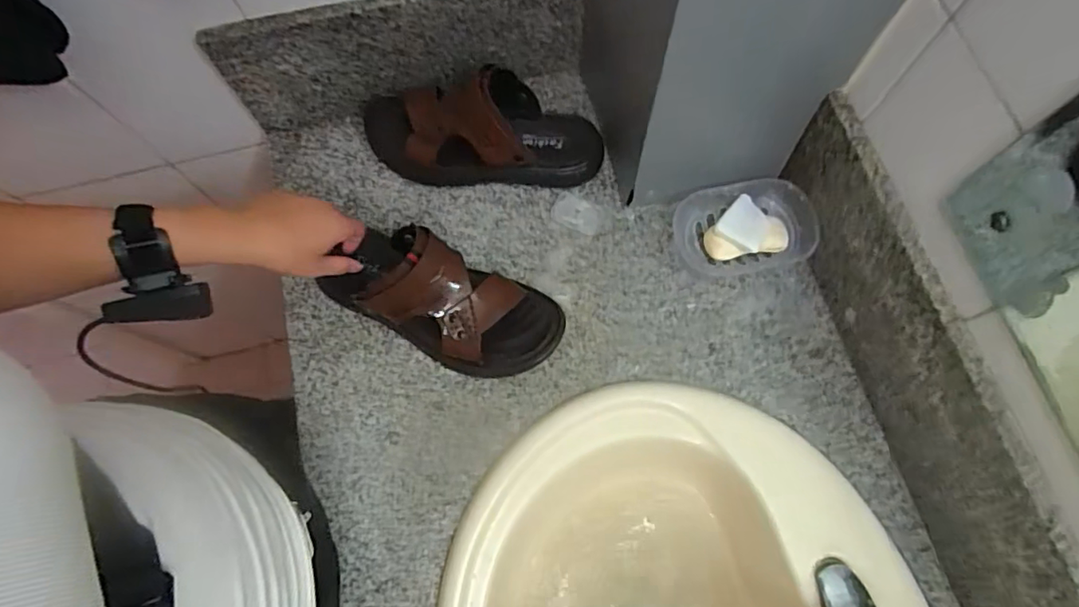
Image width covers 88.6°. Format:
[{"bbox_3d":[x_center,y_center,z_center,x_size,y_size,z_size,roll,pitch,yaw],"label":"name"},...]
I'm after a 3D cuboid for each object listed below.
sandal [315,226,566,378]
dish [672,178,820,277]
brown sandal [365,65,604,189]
[{"bbox_3d":[-0.110,-0.006,0.572,0.265,0.107,0.106,22,73,5],"label":"sandal"},{"bbox_3d":[0.231,-0.079,0.626,0.151,0.056,0.097,-10,71,-2],"label":"dish"},{"bbox_3d":[-0.071,-0.214,0.651,0.292,0.097,0.116,1,71,2],"label":"brown sandal"}]

